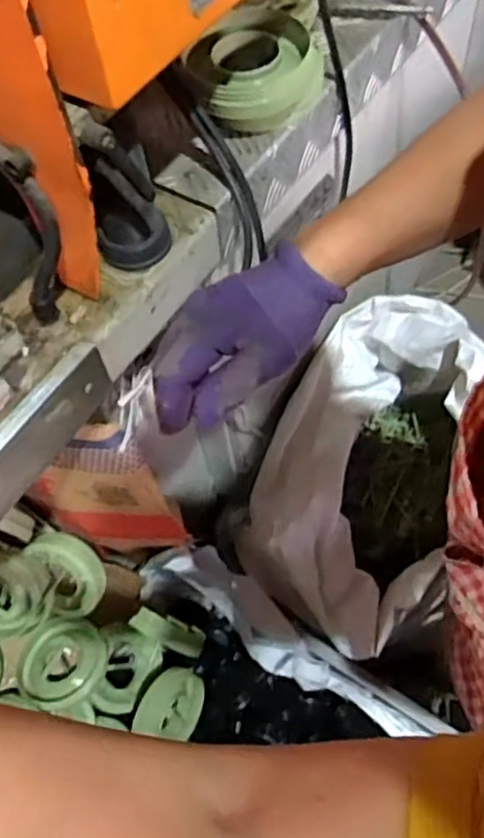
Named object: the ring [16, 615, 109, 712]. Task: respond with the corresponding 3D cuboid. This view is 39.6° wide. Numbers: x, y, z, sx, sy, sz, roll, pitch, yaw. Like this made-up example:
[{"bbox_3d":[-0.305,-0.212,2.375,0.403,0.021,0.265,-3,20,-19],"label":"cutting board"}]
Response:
[{"bbox_3d":[-0.272,0.370,1.014,0.126,0.024,0.126,5,58,-8],"label":"ring"}]

